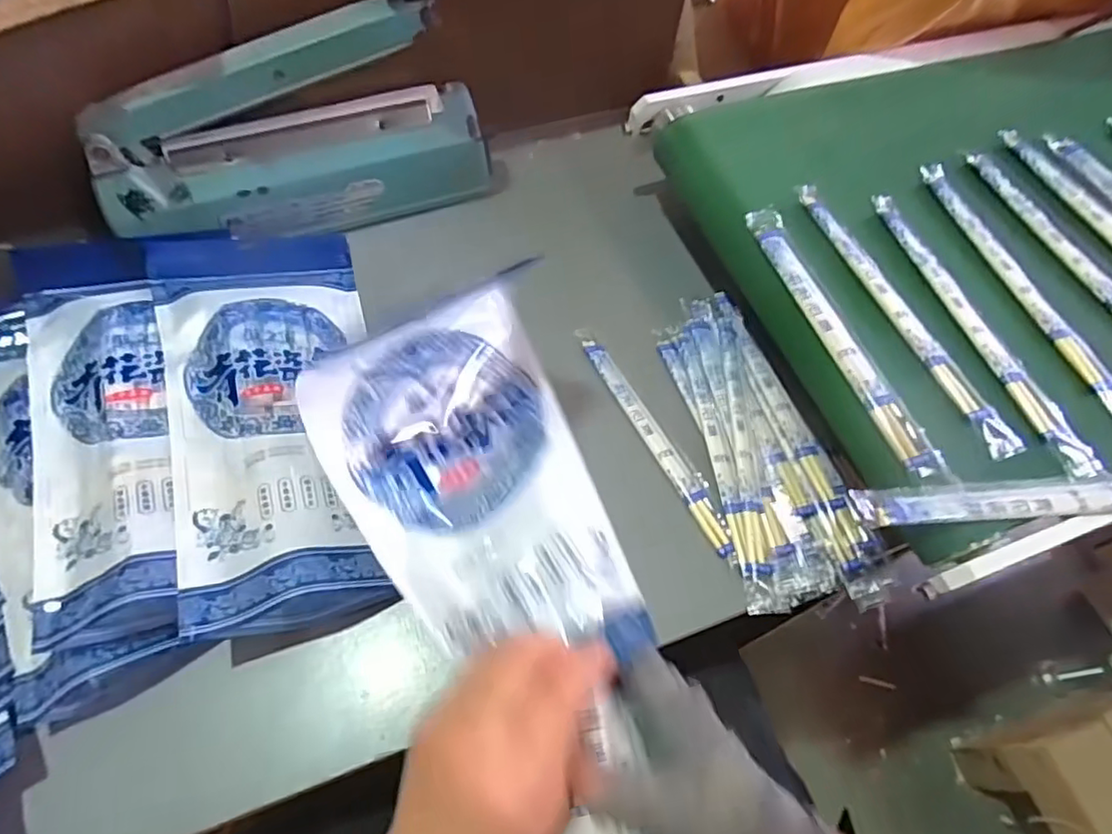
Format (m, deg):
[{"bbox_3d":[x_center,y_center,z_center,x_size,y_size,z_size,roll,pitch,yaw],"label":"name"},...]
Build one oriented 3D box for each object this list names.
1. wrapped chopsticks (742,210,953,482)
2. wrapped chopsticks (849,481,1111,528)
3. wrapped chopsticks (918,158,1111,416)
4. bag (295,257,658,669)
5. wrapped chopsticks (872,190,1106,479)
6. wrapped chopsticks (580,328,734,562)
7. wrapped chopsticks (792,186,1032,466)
[{"bbox_3d":[0.182,-0.054,0.400,0.025,0.012,0.219,-16,62,-11],"label":"wrapped chopsticks"},{"bbox_3d":[0.275,0.044,0.343,0.215,0.010,0.022,-2,60,-3],"label":"wrapped chopsticks"},{"bbox_3d":[0.315,-0.095,0.420,0.022,0.004,0.228,-13,61,-9],"label":"wrapped chopsticks"},{"bbox_3d":[-0.053,0.025,0.350,0.142,0.044,0.231,-21,63,-13],"label":"bag"},{"bbox_3d":[0.272,-0.066,0.402,0.023,0.006,0.228,-13,61,-9],"label":"wrapped chopsticks"},{"bbox_3d":[0.072,0.012,0.458,0.021,0.009,0.207,-25,64,-15],"label":"wrapped chopsticks"},{"bbox_3d":[0.222,-0.075,0.406,0.021,0.006,0.229,-17,62,-12],"label":"wrapped chopsticks"}]

